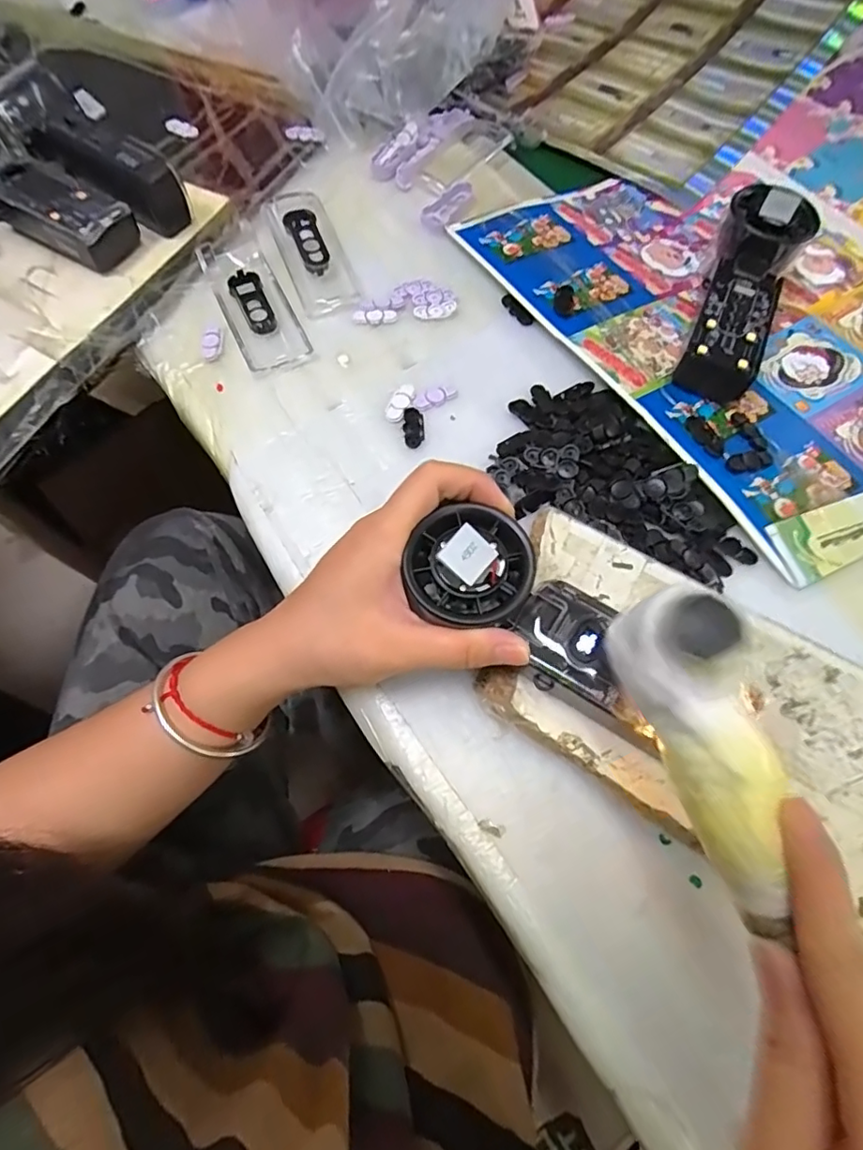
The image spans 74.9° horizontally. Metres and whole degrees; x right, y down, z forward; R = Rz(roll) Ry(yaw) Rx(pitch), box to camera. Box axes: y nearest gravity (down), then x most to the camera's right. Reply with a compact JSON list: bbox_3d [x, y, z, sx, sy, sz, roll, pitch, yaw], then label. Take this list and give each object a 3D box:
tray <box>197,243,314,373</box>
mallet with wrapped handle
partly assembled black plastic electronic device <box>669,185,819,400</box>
[{"bbox_3d":[-0.120,-0.186,0.385,0.045,0.010,0.113,-23,67,-13],"label":"tray"},{"bbox_3d":[0.095,0.057,0.187,0.033,0.040,0.103,-15,80,-9],"label":"mallet with wrapped handle"},{"bbox_3d":[0.199,-0.182,0.368,0.053,0.055,0.161,26,66,10],"label":"partly assembled black plastic electronic device"}]

